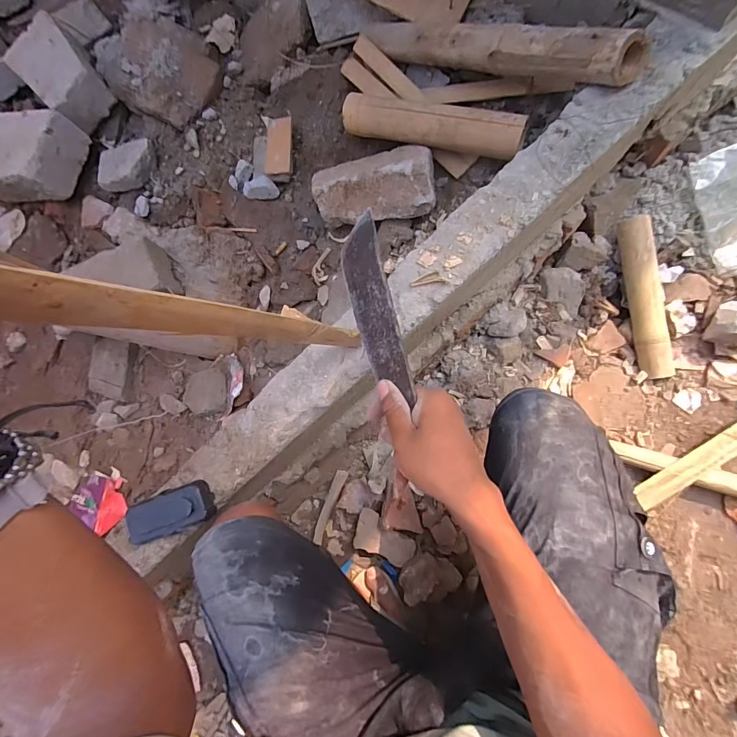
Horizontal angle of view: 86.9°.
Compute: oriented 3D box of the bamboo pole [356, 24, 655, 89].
[{"bbox_3d":[0.148,-0.438,0.533,0.419,0.057,0.051,36,88,32],"label":"bamboo pole"}]

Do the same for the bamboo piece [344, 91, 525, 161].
[{"bbox_3d":[0.087,-0.360,0.574,0.279,0.048,0.061,21,86,20],"label":"bamboo piece"}]

